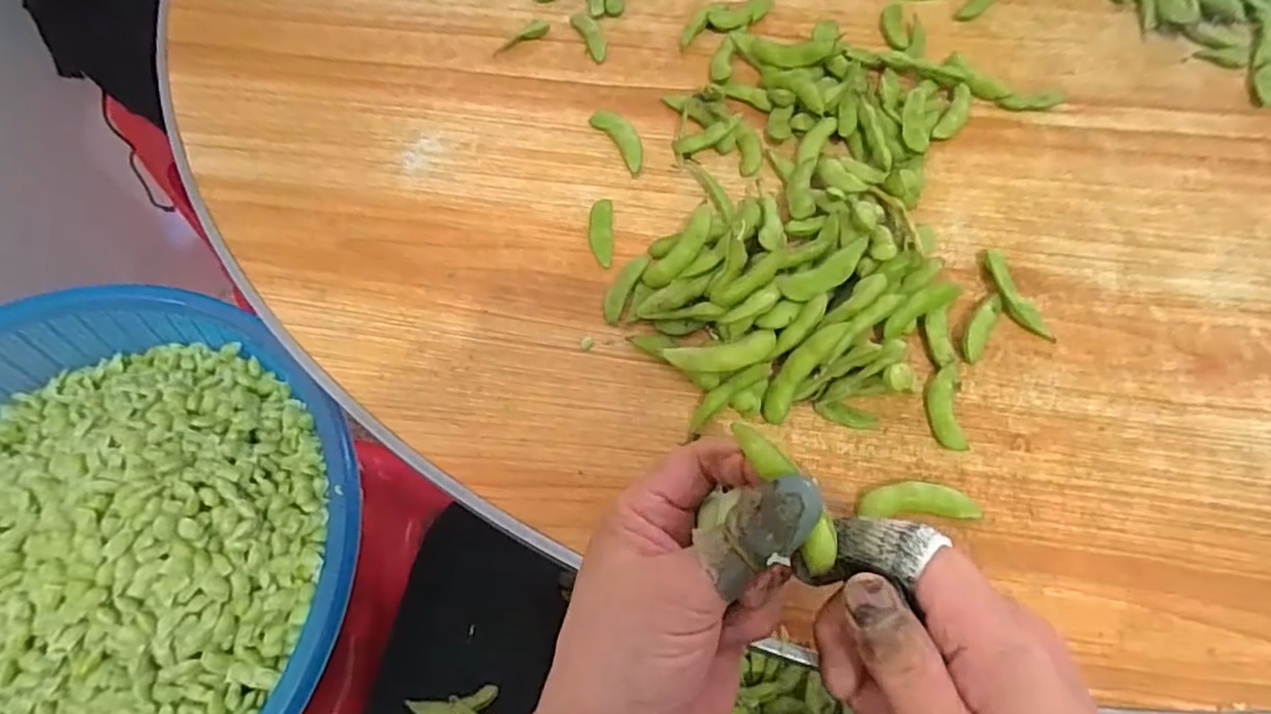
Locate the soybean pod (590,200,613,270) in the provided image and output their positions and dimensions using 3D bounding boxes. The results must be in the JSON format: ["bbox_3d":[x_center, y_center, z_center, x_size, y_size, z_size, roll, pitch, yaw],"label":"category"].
[{"bbox_3d":[-0.019,-0.070,0.367,0.013,0.004,0.044,-2,64,0],"label":"soybean pod"}]

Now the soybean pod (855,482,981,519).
[{"bbox_3d":[0.128,0.065,0.296,0.052,0.010,0.015,2,64,2],"label":"soybean pod"}]

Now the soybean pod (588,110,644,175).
[{"bbox_3d":[-0.009,-0.136,0.399,0.016,0.009,0.053,-31,68,-13],"label":"soybean pod"}]

